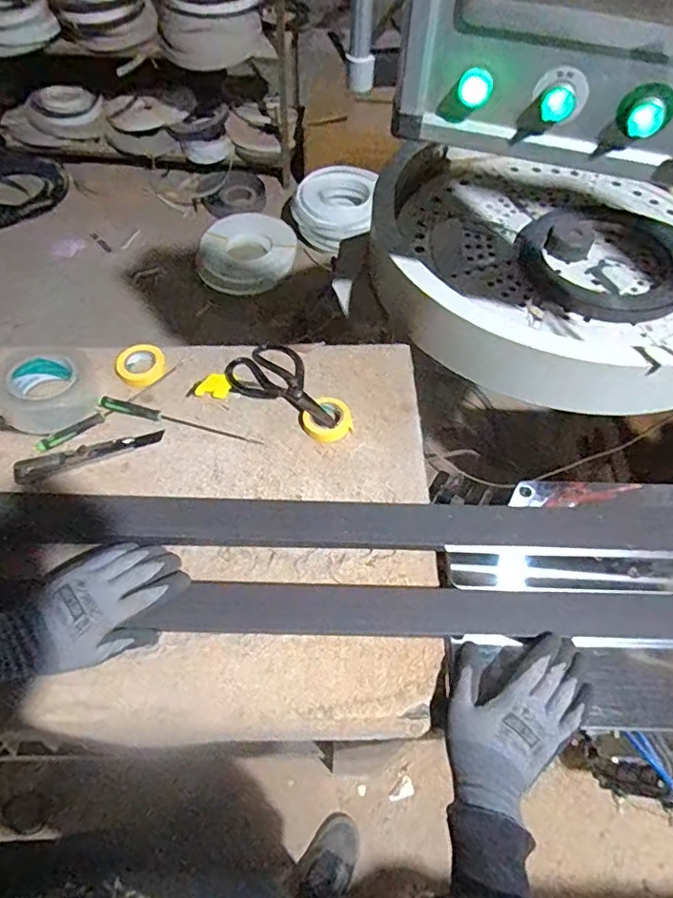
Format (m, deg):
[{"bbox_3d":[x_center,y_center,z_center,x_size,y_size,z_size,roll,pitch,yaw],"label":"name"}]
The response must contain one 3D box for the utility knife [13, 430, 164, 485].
[{"bbox_3d":[-0.322,0.005,0.718,0.182,0.014,0.037,-21,61,-14],"label":"utility knife"}]

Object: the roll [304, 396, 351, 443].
[{"bbox_3d":[-0.011,-0.040,0.729,0.063,0.012,0.066,1,58,-1],"label":"roll"}]

